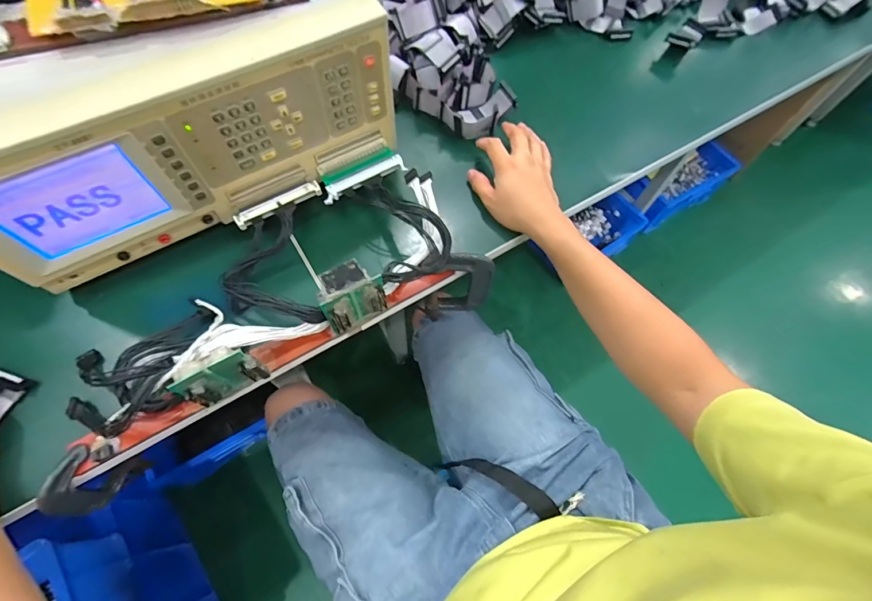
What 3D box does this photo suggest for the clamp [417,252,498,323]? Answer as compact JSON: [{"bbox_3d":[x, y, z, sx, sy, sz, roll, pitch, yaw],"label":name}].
[{"bbox_3d":[0.025,-0.013,0.522,0.085,0.183,0.026,-9,66,-7],"label":"clamp"}]

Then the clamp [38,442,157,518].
[{"bbox_3d":[-0.333,0.177,0.395,0.018,0.108,0.057,16,66,5],"label":"clamp"}]

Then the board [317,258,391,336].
[{"bbox_3d":[-0.084,-0.001,0.411,0.064,0.079,0.043,-28,70,-15],"label":"board"}]

